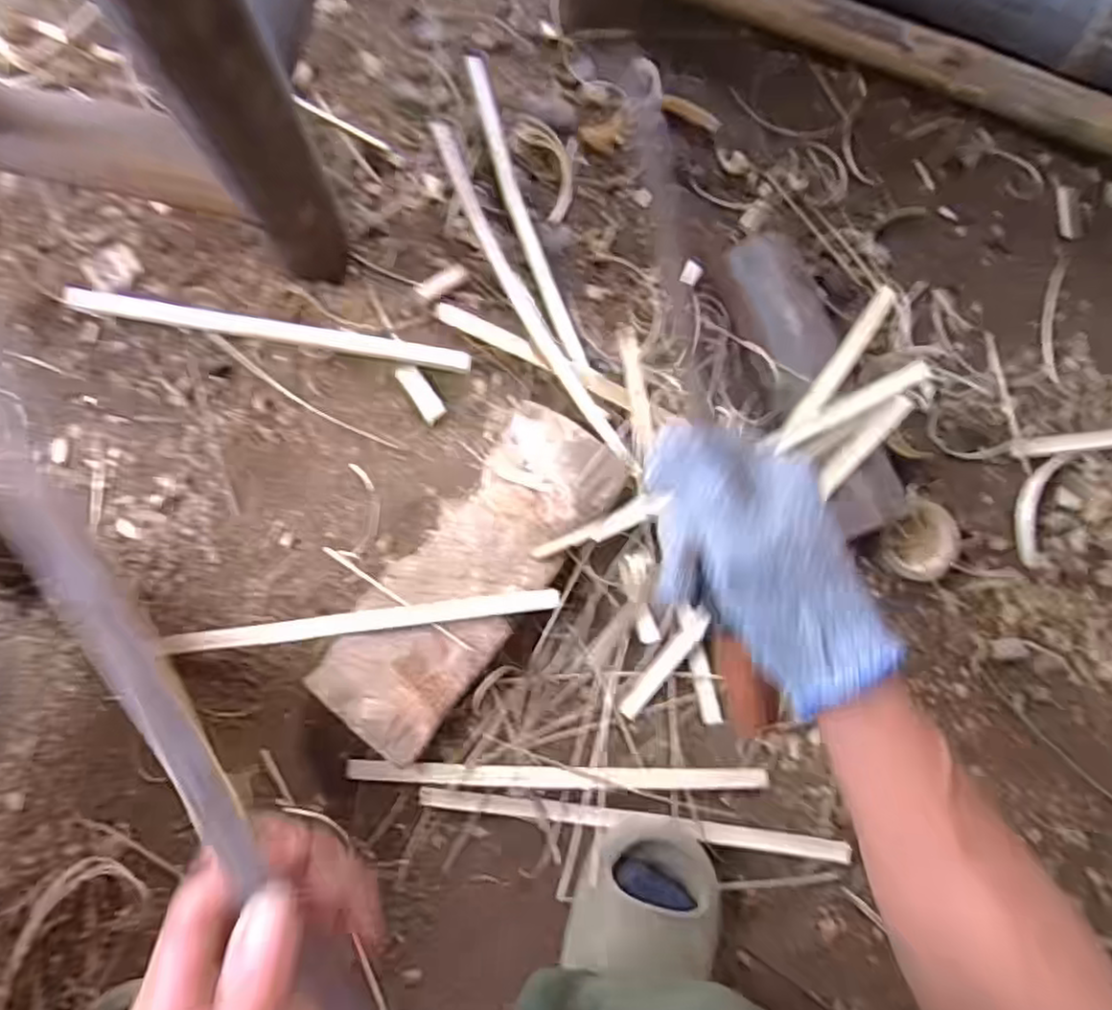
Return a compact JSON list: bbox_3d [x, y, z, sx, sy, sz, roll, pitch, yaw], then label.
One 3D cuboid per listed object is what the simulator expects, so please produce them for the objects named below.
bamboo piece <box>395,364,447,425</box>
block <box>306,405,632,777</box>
[{"bbox_3d":[-0.117,-0.097,0.604,0.020,0.009,0.055,-34,87,-9],"label":"bamboo piece"},{"bbox_3d":[-0.067,0.054,0.559,0.107,0.063,0.283,38,80,0],"label":"block"}]

